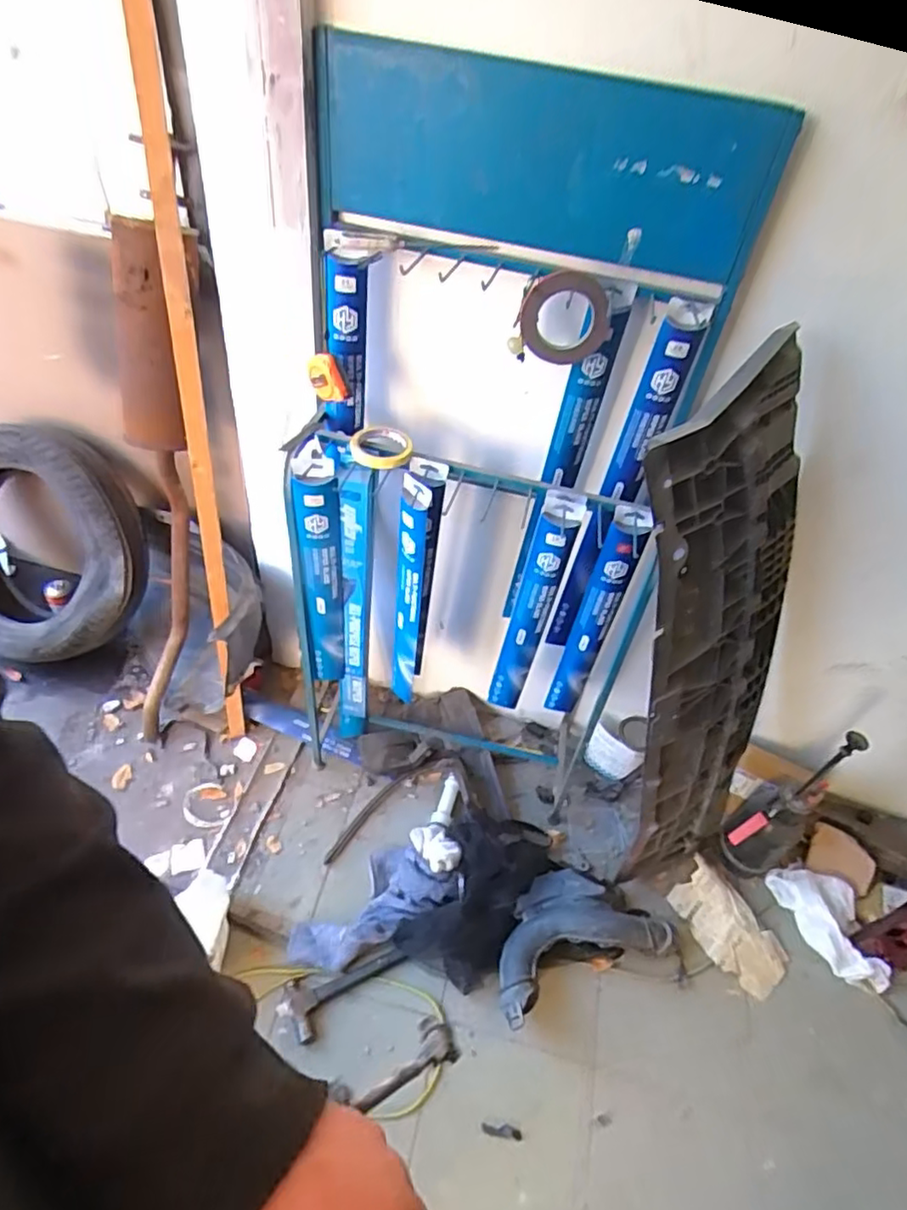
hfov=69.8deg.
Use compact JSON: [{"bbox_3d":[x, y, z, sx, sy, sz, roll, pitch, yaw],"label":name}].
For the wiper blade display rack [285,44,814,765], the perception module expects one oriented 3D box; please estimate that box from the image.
[{"bbox_3d":[0.042,-0.133,1.215,0.624,1.322,0.304,10,47,2],"label":"wiper blade display rack"}]

